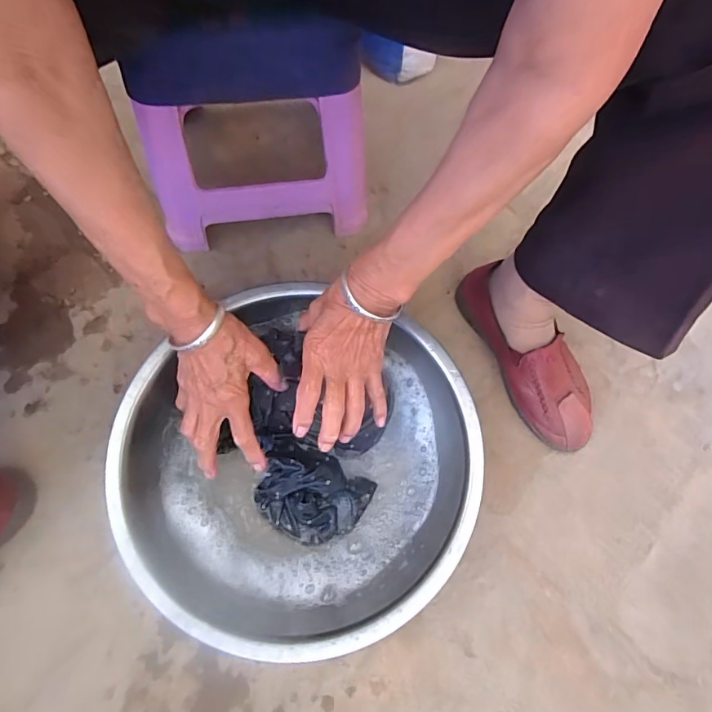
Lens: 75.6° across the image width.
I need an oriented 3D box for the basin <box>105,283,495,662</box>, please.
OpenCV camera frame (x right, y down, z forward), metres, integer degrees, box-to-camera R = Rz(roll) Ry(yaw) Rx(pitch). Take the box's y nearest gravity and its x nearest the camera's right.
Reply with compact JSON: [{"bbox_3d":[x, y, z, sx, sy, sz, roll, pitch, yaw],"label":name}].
[{"bbox_3d":[-0.056,0.110,0.489,0.338,0.113,0.333,1,68,-2],"label":"basin"}]

